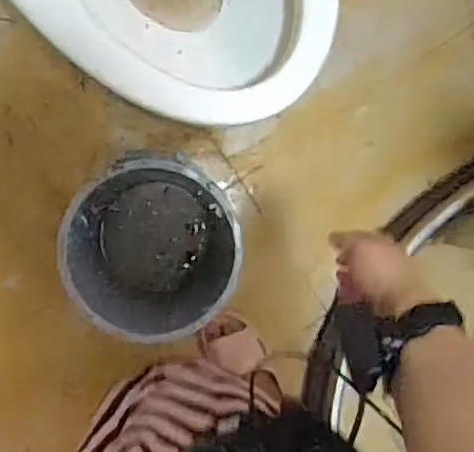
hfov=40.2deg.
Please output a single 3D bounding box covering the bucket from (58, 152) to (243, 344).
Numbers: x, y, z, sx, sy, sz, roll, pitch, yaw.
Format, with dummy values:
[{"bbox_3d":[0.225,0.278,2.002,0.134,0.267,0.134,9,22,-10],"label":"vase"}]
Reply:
[{"bbox_3d":[-0.142,0.044,1.047,0.254,0.297,0.278,0,93,-6],"label":"bucket"}]

